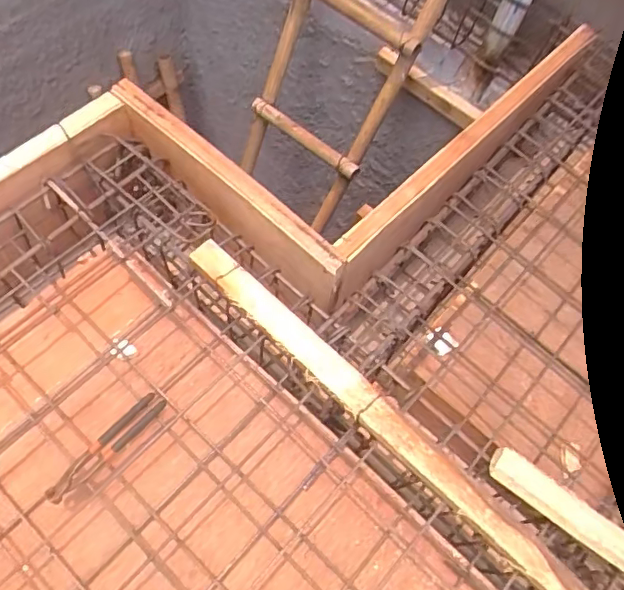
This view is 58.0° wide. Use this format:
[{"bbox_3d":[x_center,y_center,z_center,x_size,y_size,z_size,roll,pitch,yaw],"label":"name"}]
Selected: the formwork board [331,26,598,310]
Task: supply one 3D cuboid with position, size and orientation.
[{"bbox_3d":[0.396,-0.361,1.345,0.098,0.085,1.081,41,67,12],"label":"formwork board"}]

